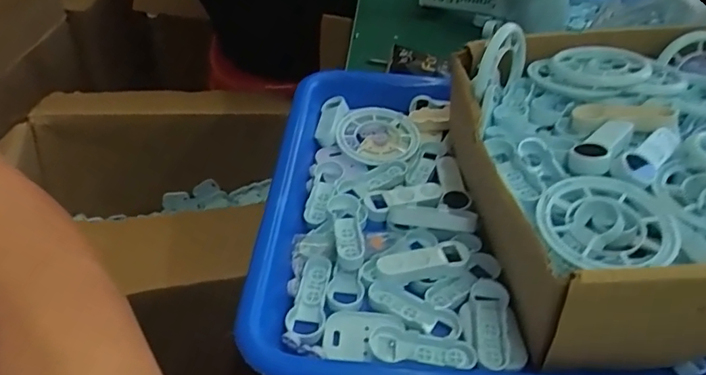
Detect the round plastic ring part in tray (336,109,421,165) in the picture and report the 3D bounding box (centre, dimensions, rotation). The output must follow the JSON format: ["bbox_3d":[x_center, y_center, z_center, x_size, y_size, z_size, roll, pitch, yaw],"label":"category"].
[{"bbox_3d":[0.017,-0.036,0.369,0.055,0.011,0.047,18,43,15],"label":"round plastic ring part in tray"}]

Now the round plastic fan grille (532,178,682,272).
[{"bbox_3d":[0.110,0.016,0.234,0.058,0.011,0.047,6,42,2],"label":"round plastic fan grille"}]

